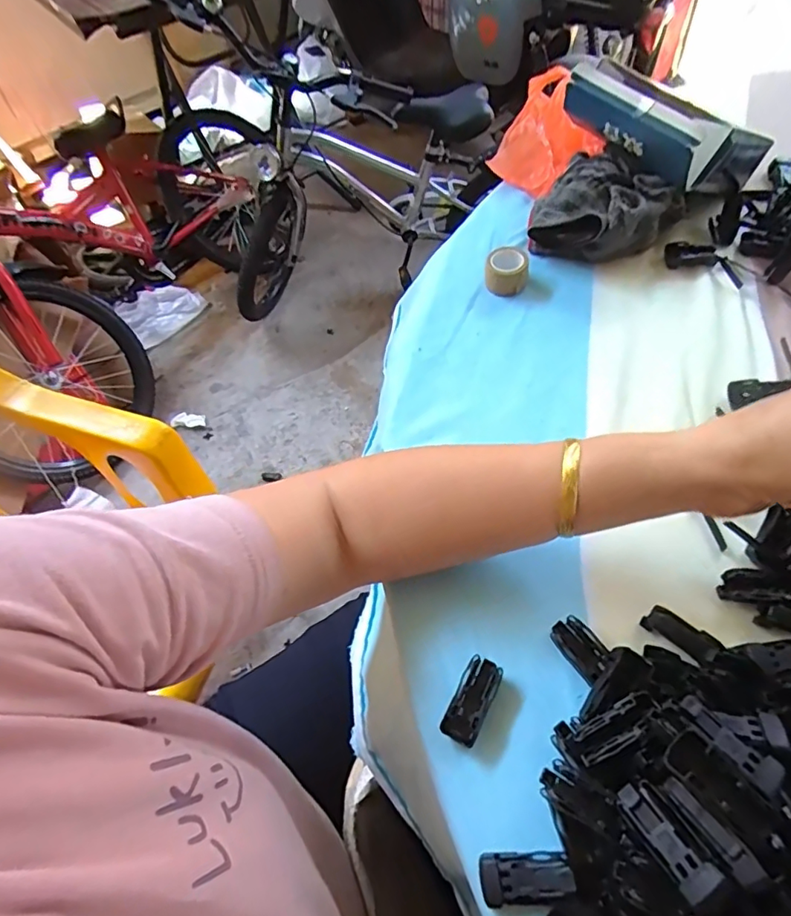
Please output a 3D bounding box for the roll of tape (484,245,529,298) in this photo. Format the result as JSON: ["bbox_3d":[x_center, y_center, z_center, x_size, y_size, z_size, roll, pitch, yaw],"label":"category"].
[{"bbox_3d":[0.100,-0.169,0.472,0.036,0.027,0.038,-2,59,4],"label":"roll of tape"}]

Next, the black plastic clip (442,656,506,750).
[{"bbox_3d":[0.045,0.139,0.302,0.020,0.013,0.047,25,65,18],"label":"black plastic clip"}]

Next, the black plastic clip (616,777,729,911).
[{"bbox_3d":[0.118,0.165,0.227,0.019,0.010,0.043,-27,41,-13],"label":"black plastic clip"}]

